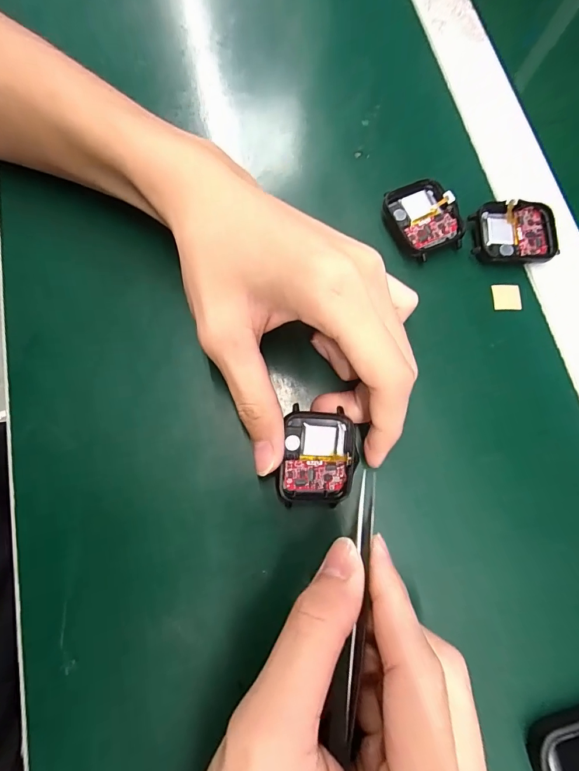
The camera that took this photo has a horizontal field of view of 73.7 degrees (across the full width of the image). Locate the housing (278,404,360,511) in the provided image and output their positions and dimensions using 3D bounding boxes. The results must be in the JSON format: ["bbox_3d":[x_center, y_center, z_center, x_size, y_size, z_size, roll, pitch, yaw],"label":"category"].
[{"bbox_3d":[0.014,0.036,0.189,0.036,0.006,0.046,7,91,-12],"label":"housing"}]

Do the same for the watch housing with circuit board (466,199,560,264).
[{"bbox_3d":[0.130,-0.088,0.225,0.046,0.011,0.037,4,75,0],"label":"watch housing with circuit board"}]

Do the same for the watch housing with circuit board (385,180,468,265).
[{"bbox_3d":[0.078,-0.096,0.226,0.038,0.012,0.044,-24,77,-7],"label":"watch housing with circuit board"}]

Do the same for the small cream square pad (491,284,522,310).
[{"bbox_3d":[0.124,-0.050,0.221,0.016,0.004,0.015,-1,81,0],"label":"small cream square pad"}]

